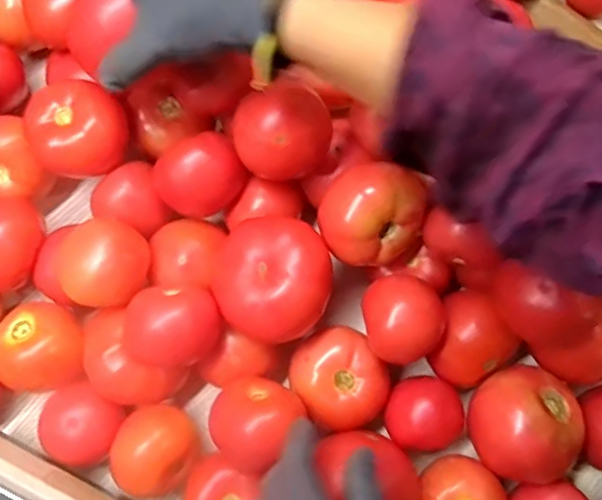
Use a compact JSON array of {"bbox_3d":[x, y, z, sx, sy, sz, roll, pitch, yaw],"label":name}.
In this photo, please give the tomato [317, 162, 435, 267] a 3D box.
[{"bbox_3d":[0.054,-0.023,0.432,0.082,0.076,0.068,-24,79,-6],"label":"tomato"}]

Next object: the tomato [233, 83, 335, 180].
[{"bbox_3d":[-0.012,-0.088,0.423,0.074,0.056,0.061,-27,80,-7],"label":"tomato"}]

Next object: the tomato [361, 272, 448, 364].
[{"bbox_3d":[0.076,0.052,0.431,0.059,0.050,0.061,0,78,-1],"label":"tomato"}]

